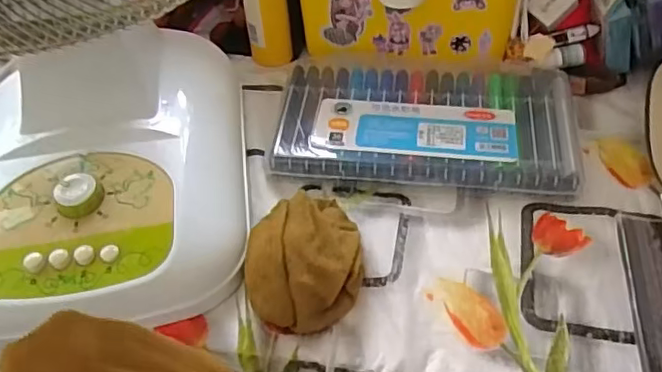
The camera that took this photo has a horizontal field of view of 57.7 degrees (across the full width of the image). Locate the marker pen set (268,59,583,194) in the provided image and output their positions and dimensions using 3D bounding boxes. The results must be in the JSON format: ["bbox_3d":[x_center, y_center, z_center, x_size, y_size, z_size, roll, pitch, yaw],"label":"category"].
[{"bbox_3d":[0.085,-0.065,0.557,0.265,0.017,0.154,4,50,7],"label":"marker pen set"}]

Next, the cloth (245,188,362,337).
[{"bbox_3d":[-0.020,0.050,0.462,0.085,0.045,0.117,-2,50,2],"label":"cloth"}]

